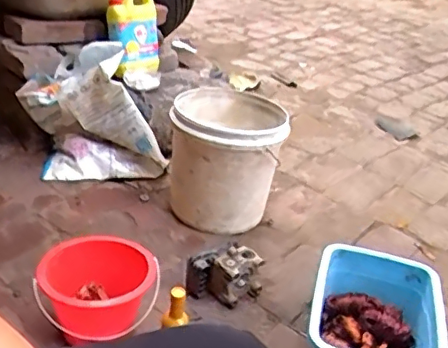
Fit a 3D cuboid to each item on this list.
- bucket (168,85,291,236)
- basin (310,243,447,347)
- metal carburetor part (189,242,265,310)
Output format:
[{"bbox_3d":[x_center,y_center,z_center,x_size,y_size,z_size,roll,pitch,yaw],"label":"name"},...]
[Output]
[{"bbox_3d":[0.003,-0.029,1.300,0.250,0.255,0.275,5,29,-3],"label":"bucket"},{"bbox_3d":[0.233,0.261,0.893,0.200,0.136,0.294,14,30,13],"label":"basin"},{"bbox_3d":[0.001,0.192,1.052,0.124,0.078,0.096,-19,38,-38],"label":"metal carburetor part"}]

